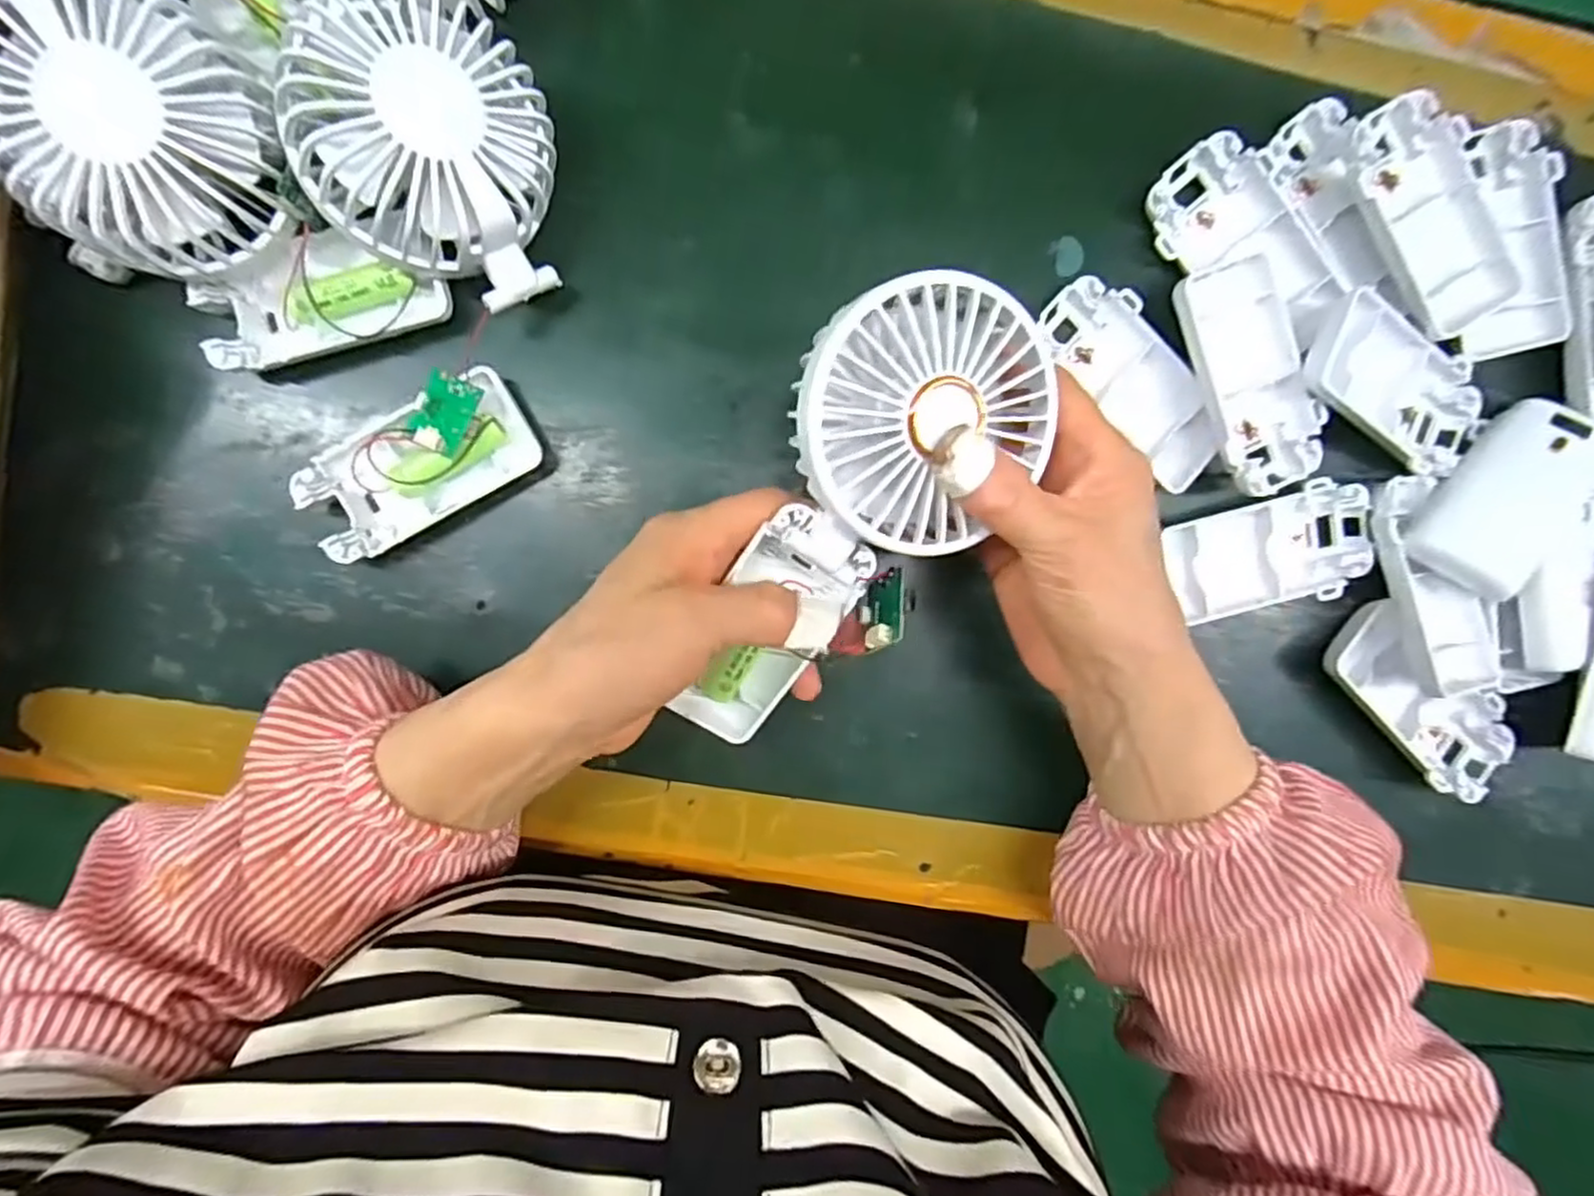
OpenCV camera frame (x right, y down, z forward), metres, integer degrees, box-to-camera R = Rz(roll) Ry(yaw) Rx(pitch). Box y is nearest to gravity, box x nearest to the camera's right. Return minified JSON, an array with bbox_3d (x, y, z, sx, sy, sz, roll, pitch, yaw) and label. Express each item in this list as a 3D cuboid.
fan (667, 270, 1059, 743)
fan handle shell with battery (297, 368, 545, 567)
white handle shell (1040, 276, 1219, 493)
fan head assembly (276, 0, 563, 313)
[{"bbox_3d":[0.019,-0.017,0.243,0.077,0.052,0.179,27,113,-4],"label":"fan"},{"bbox_3d":[-0.152,-0.052,0.282,0.092,0.031,0.043,-31,94,0],"label":"fan handle shell with battery"},{"bbox_3d":[0.142,-0.091,0.302,0.046,0.012,0.096,-43,94,1],"label":"white handle shell"},{"bbox_3d":[-0.131,-0.158,0.251,0.082,0.039,0.089,-1,99,-30],"label":"fan head assembly"}]

